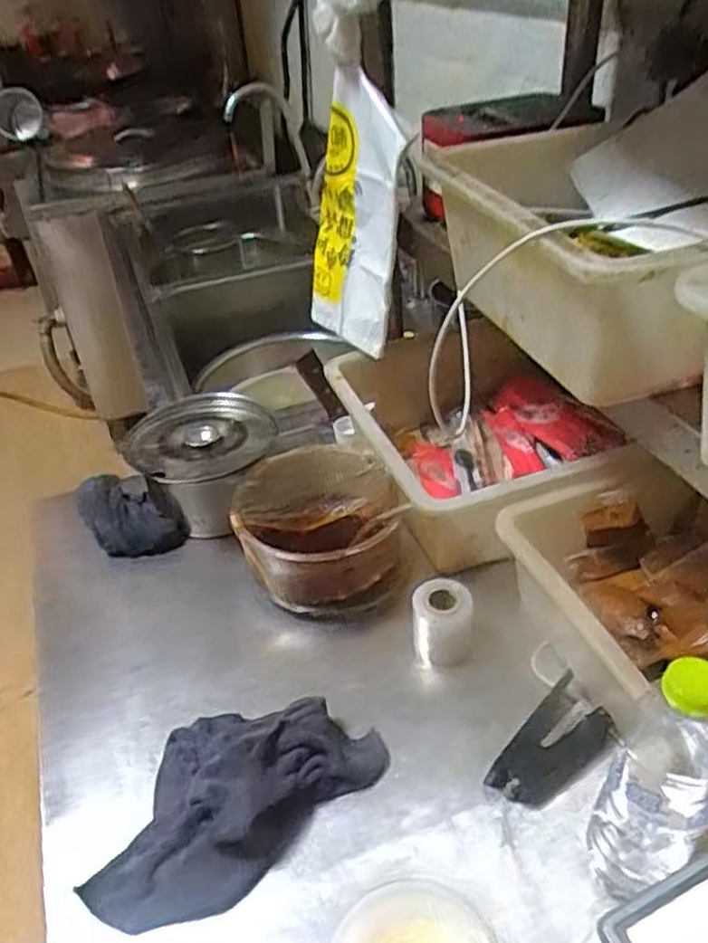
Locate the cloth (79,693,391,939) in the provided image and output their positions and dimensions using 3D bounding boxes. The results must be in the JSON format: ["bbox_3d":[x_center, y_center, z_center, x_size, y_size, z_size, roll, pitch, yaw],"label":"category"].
[{"bbox_3d":[-0.102,0.249,0.578,0.239,0.063,0.138,-32,45,-28],"label":"cloth"}]

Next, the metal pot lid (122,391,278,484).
[{"bbox_3d":[-0.174,-0.044,0.839,0.168,0.021,0.164,-3,38,2],"label":"metal pot lid"}]

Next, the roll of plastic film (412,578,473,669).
[{"bbox_3d":[0.083,0.140,0.681,0.056,0.062,0.053,-4,39,4],"label":"roll of plastic film"}]

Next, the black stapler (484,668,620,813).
[{"bbox_3d":[0.170,0.231,0.608,0.115,0.034,0.062,-34,46,-30],"label":"black stapler"}]

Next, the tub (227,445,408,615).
[{"bbox_3d":[-0.032,0.061,0.763,0.155,0.096,0.155,-6,39,2],"label":"tub"}]

